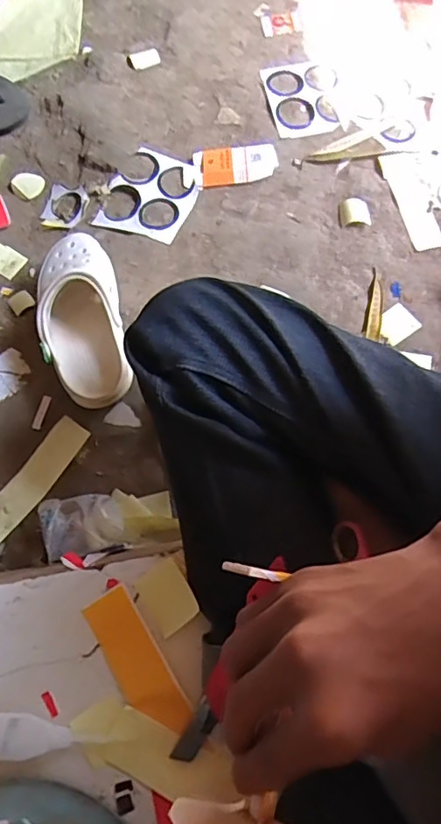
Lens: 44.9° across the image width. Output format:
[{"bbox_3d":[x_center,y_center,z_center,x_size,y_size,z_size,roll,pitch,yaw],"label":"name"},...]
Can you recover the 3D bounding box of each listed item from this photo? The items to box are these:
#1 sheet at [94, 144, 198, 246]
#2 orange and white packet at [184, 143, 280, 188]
[{"bbox_3d":[-0.101,-0.317,0.770,0.131,0.010,0.146,22,72,11],"label":"sheet"},{"bbox_3d":[0.013,-0.364,0.781,0.136,0.015,0.069,-7,69,0],"label":"orange and white packet"}]

